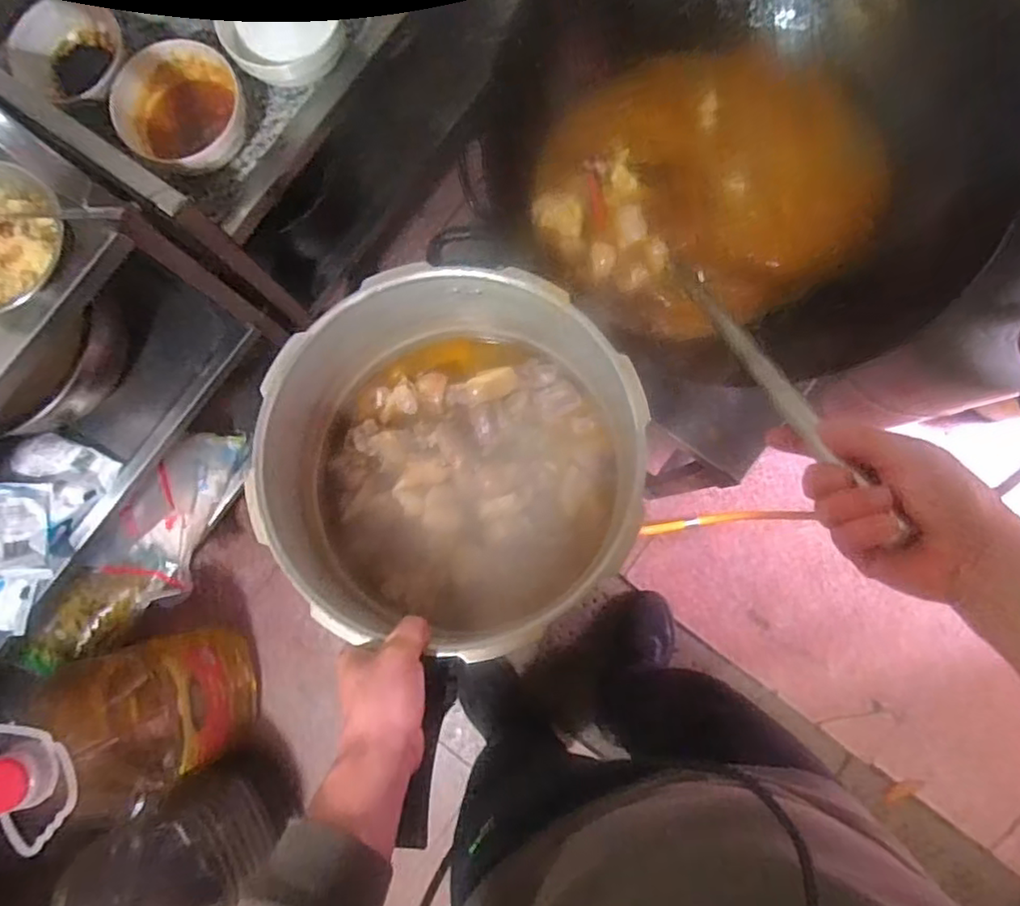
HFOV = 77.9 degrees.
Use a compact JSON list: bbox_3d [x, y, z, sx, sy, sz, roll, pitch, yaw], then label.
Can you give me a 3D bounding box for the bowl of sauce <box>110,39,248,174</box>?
[{"bbox_3d":[-0.382,-0.403,0.757,0.146,0.073,0.141,0,83,3],"label":"bowl of sauce"}]

